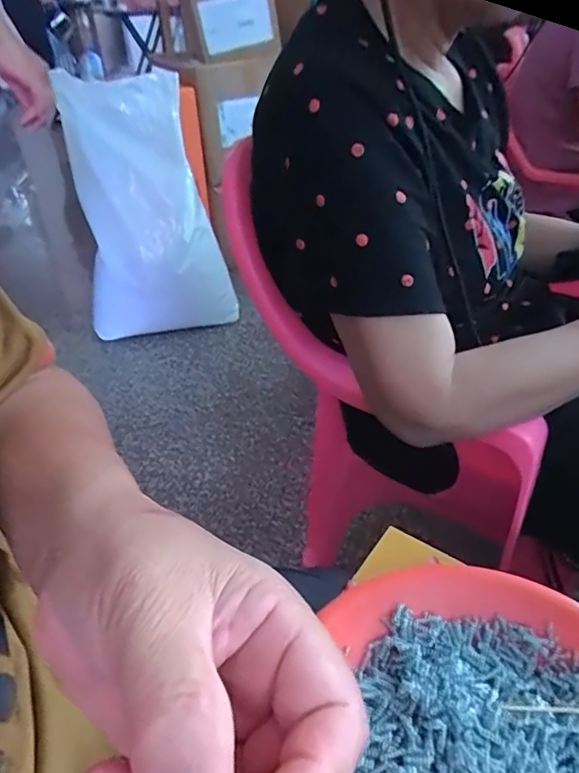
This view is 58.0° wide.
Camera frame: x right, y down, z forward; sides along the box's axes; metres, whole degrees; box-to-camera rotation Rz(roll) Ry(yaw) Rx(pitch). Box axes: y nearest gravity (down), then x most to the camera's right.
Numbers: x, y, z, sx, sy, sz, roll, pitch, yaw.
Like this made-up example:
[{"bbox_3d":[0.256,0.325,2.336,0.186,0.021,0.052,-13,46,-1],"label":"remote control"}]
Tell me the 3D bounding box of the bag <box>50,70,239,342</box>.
[{"bbox_3d":[-0.425,-0.506,1.500,0.402,0.705,0.153,-7,16,4],"label":"bag"}]

